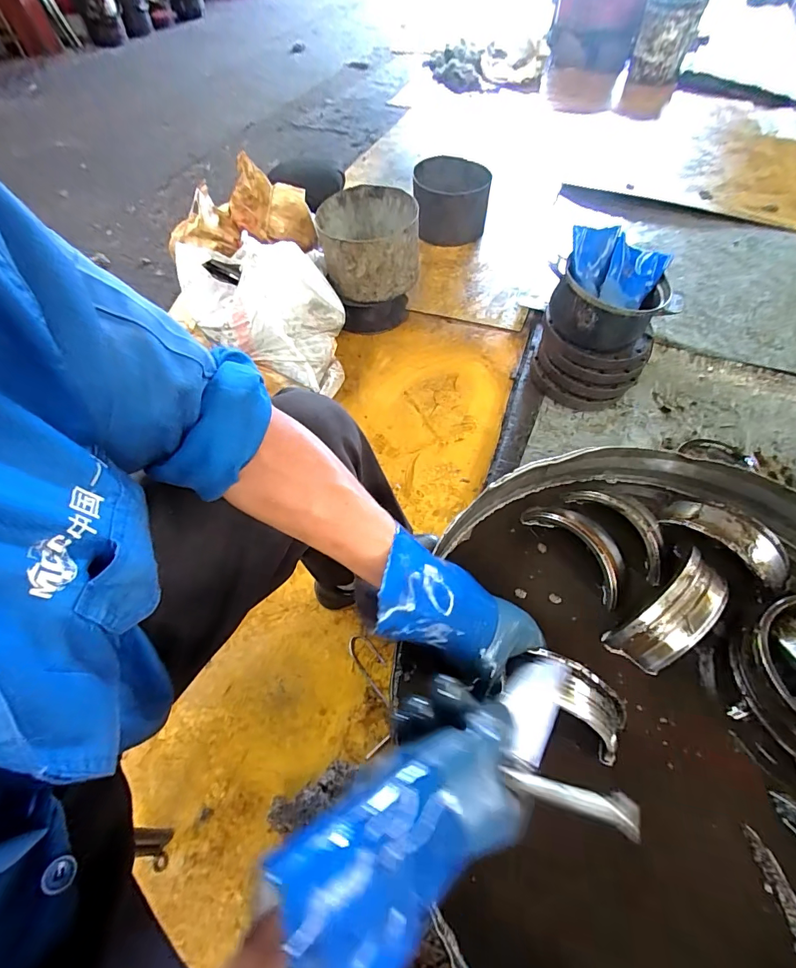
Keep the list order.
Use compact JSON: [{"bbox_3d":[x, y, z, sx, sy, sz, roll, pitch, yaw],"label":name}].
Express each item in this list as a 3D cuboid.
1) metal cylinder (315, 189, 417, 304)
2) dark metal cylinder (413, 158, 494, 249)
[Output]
[{"bbox_3d":[-0.081,-0.684,1.207,0.271,0.199,0.264,-2,57,0],"label":"metal cylinder"},{"bbox_3d":[0.192,-1.013,1.524,0.258,0.208,0.266,3,58,3],"label":"dark metal cylinder"}]

